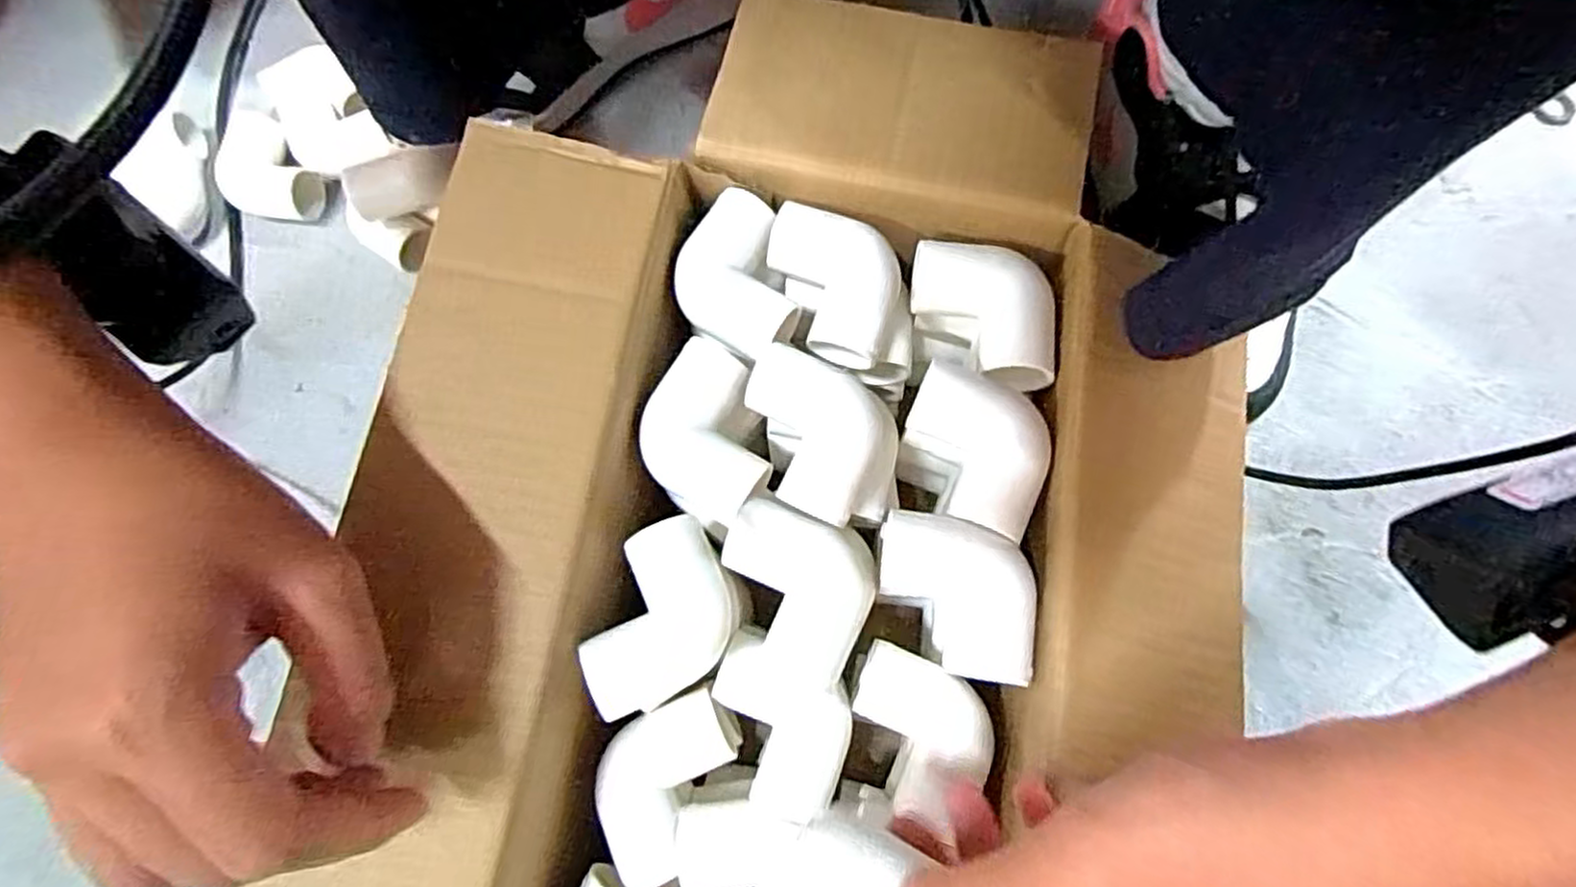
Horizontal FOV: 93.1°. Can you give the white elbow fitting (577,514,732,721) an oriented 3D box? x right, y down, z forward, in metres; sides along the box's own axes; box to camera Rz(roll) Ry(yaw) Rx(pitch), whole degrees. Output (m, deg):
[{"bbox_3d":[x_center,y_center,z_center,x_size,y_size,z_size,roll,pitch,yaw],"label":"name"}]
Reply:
[{"bbox_3d":[-0.049,0.065,0.279,0.058,0.031,0.057,-26,76,-6],"label":"white elbow fitting"}]

